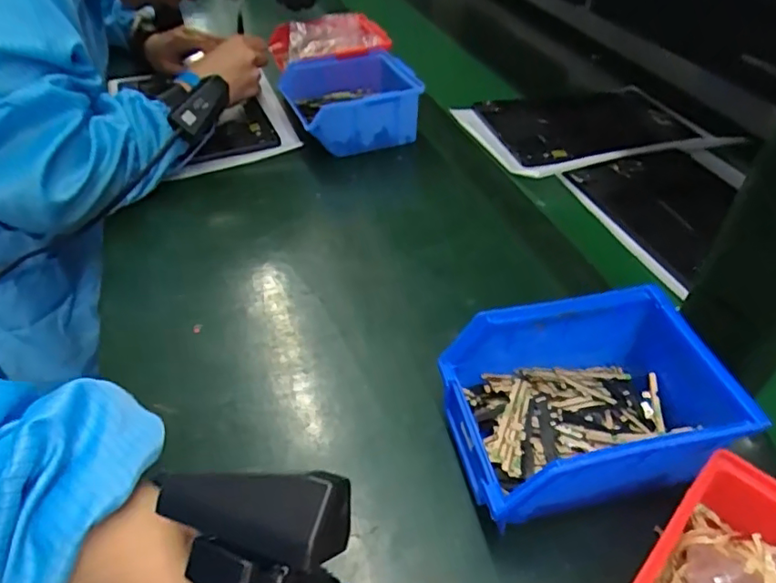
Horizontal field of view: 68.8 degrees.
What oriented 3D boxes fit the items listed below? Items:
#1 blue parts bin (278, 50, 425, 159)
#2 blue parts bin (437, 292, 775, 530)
[{"bbox_3d":[-0.042,-0.212,0.640,0.138,0.070,0.125,-9,44,-12],"label":"blue parts bin"},{"bbox_3d":[0.117,0.068,0.331,0.151,0.081,0.100,-7,44,-11],"label":"blue parts bin"}]

